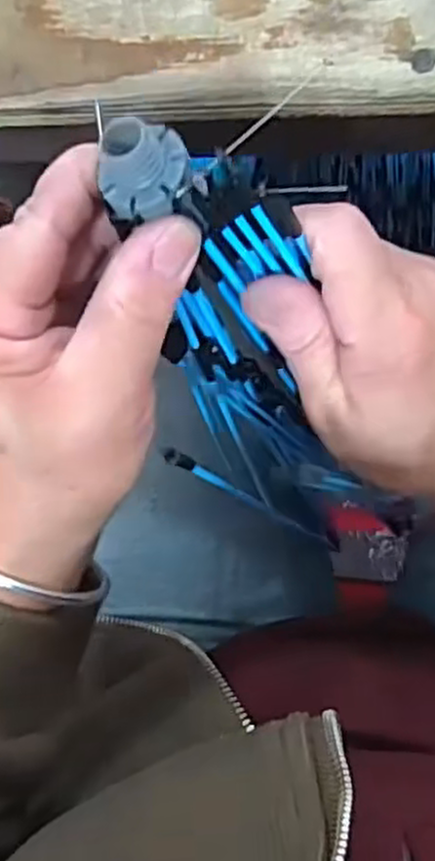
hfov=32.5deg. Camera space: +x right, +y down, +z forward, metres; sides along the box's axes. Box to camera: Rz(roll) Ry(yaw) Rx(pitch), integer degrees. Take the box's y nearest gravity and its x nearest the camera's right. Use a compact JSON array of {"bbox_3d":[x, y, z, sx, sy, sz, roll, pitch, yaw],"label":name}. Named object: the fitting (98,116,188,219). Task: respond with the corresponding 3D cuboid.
[{"bbox_3d":[-0.019,-0.066,0.185,0.021,0.015,0.021,-3,84,7],"label":"fitting"}]

